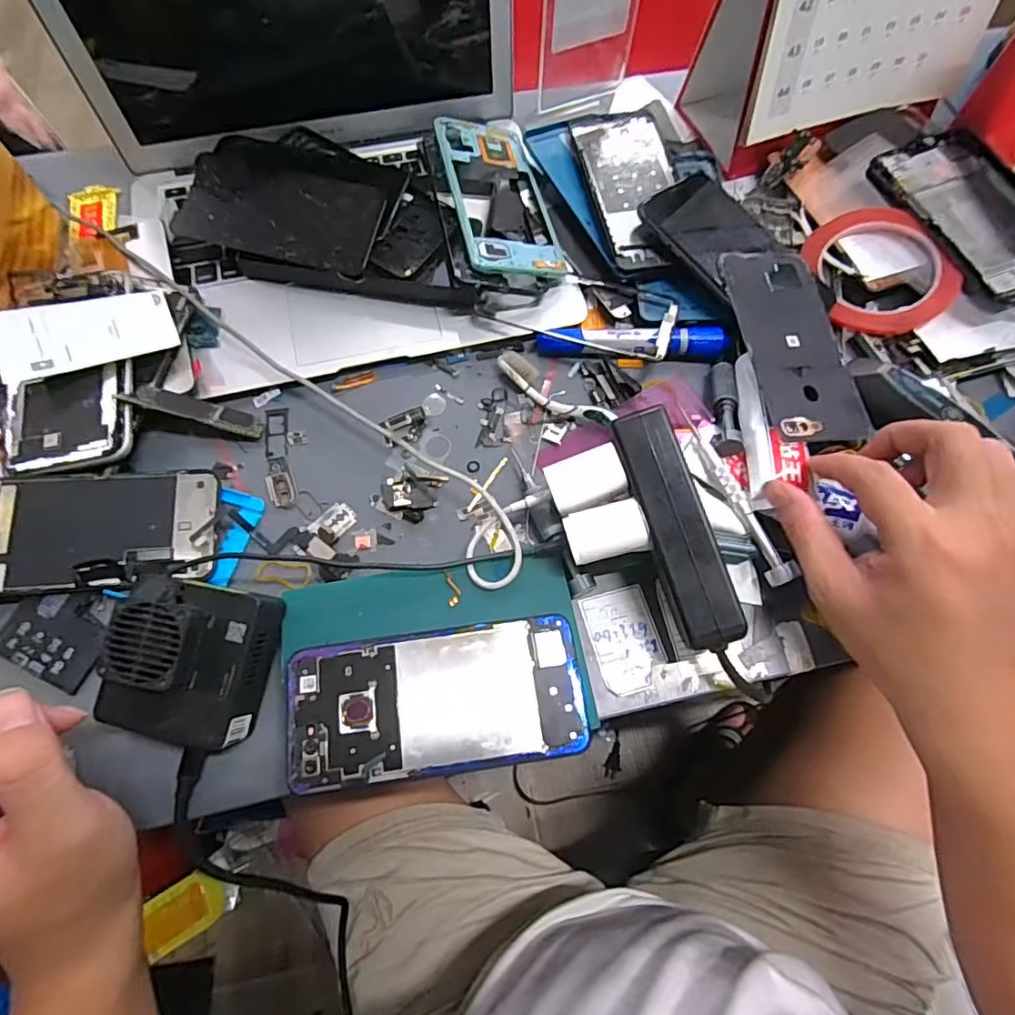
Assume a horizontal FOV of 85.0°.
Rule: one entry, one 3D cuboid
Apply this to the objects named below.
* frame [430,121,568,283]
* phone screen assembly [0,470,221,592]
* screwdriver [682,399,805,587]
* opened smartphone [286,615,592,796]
[{"bbox_3d":[-0.007,-0.241,0.425,0.076,0.007,0.160,-6,68,-21],"label":"frame"},{"bbox_3d":[-0.250,0.012,0.332,0.141,0.010,0.067,-4,74,-9],"label":"phone screen assembly"},{"bbox_3d":[0.141,-0.008,0.343,0.012,0.011,0.119,-20,70,-10],"label":"screwdriver"},{"bbox_3d":[-0.037,0.101,0.293,0.153,0.004,0.070,-7,68,-5],"label":"opened smartphone"}]

